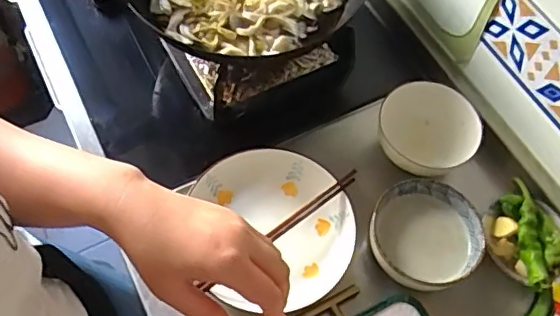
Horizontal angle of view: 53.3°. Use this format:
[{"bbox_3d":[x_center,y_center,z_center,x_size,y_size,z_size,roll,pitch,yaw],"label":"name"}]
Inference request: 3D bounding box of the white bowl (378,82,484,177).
[{"bbox_3d":[0.183,-0.036,0.694,0.121,0.051,0.112,2,61,-3],"label":"white bowl"}]

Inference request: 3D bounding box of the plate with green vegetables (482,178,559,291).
[{"bbox_3d":[0.294,0.092,0.654,0.103,0.046,0.104,2,61,-3],"label":"plate with green vegetables"}]

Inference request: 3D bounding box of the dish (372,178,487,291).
[{"bbox_3d":[0.163,0.092,0.640,0.123,0.049,0.119,2,61,-3],"label":"dish"}]

